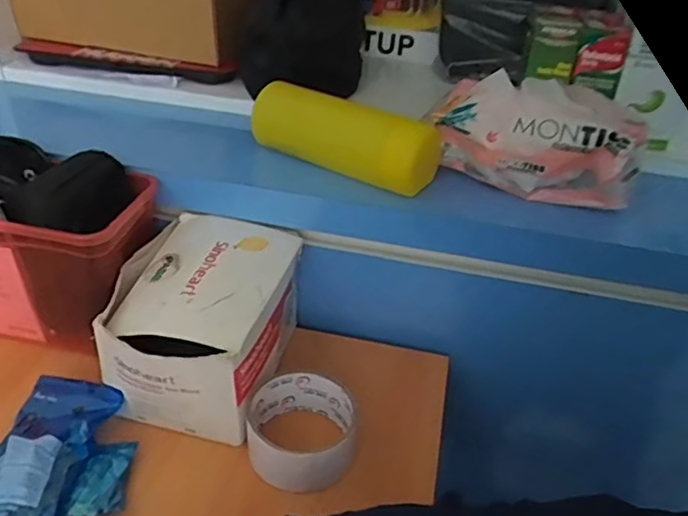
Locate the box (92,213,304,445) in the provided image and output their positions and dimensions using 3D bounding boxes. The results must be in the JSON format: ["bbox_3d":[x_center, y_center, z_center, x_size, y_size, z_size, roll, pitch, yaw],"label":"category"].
[{"bbox_3d":[-0.117,0.051,0.510,0.126,0.096,0.165,8,35,5],"label":"box"}]

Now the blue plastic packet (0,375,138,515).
[{"bbox_3d":[-0.204,0.140,0.441,0.103,0.031,0.112,10,35,8],"label":"blue plastic packet"}]

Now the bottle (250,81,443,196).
[{"bbox_3d":[0.002,-0.121,0.566,0.175,0.061,0.062,23,39,25],"label":"bottle"}]

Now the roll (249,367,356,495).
[{"bbox_3d":[-0.033,0.133,0.468,0.084,0.042,0.089,3,34,-2],"label":"roll"}]

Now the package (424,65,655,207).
[{"bbox_3d":[0.170,-0.105,0.543,0.170,0.093,0.065,11,35,9],"label":"package"}]

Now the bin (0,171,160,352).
[{"bbox_3d":[-0.269,-0.002,0.562,0.197,0.159,0.120,9,37,7],"label":"bin"}]

